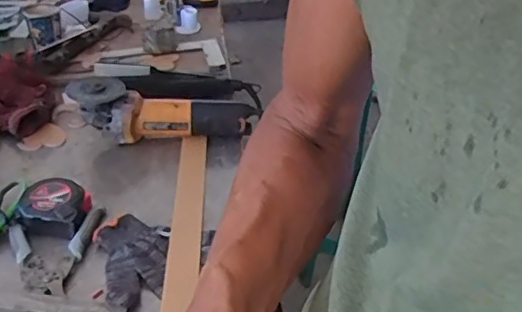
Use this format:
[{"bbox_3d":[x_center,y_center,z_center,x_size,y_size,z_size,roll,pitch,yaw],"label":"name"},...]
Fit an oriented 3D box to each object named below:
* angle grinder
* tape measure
[{"bbox_3d":[-0.153,-0.077,0.902,0.273,0.086,0.085,2,33,4],"label":"angle grinder"},{"bbox_3d":[-0.263,0.063,0.745,0.088,0.037,0.076,11,35,17],"label":"tape measure"}]

